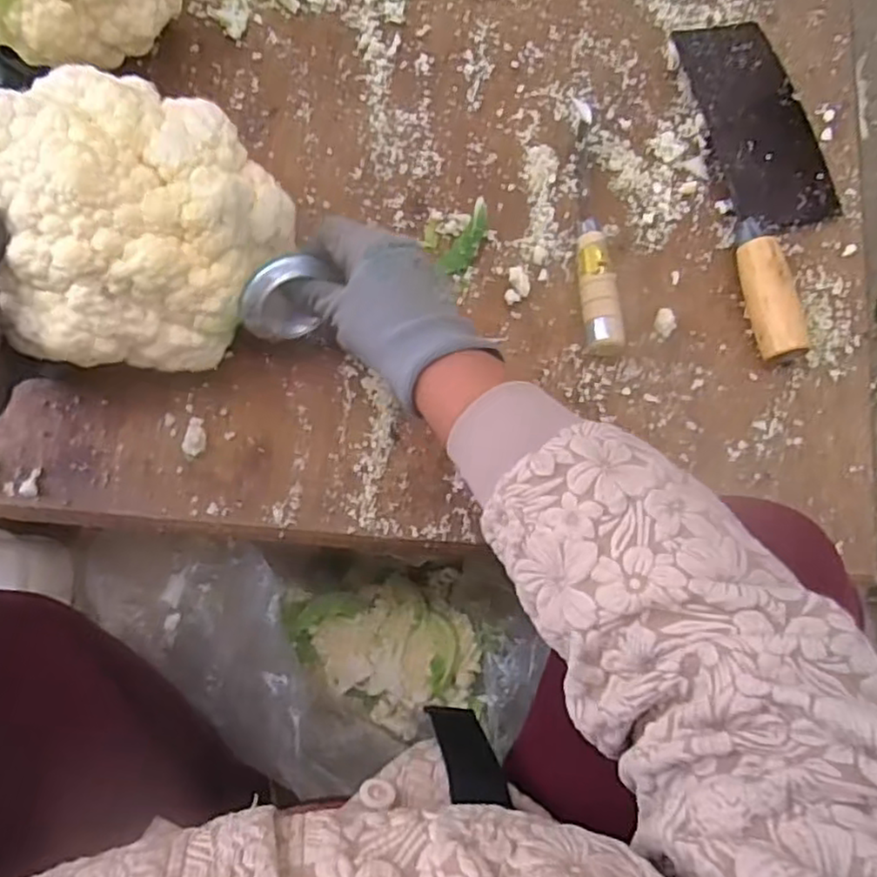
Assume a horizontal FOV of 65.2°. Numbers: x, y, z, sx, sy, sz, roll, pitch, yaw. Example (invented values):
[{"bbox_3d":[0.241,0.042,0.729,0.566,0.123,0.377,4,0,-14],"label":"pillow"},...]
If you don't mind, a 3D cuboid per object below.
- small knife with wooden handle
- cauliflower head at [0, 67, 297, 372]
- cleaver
[{"bbox_3d":[0.108,-0.154,0.484,0.025,0.023,0.195,-3,79,-1],"label":"small knife with wooden handle"},{"bbox_3d":[-0.173,-0.127,0.398,0.149,0.094,0.156,2,79,0],"label":"cauliflower head"},{"bbox_3d":[0.243,-0.188,0.487,0.087,0.031,0.264,-9,79,-2],"label":"cleaver"}]

